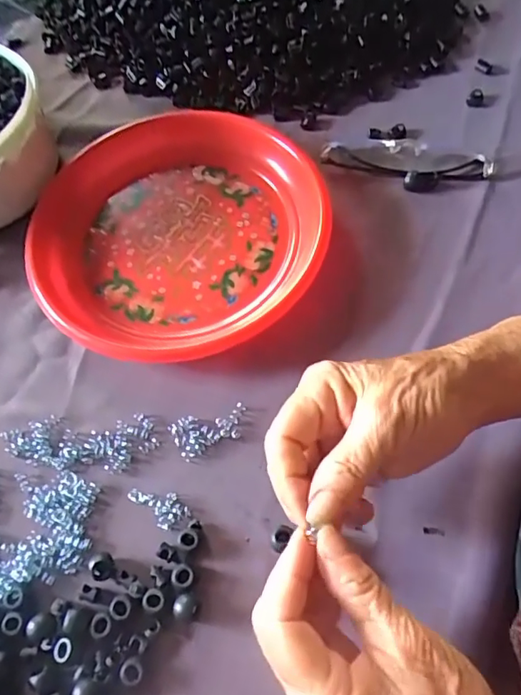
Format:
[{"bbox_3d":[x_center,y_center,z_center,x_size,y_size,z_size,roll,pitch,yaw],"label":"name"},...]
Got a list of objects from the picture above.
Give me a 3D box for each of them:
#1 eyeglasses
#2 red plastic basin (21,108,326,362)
[{"bbox_3d":[0.120,-0.154,0.428,0.132,0.026,0.038,16,64,13],"label":"eyeglasses"},{"bbox_3d":[-0.064,-0.093,0.403,0.224,0.040,0.216,-2,62,4],"label":"red plastic basin"}]

